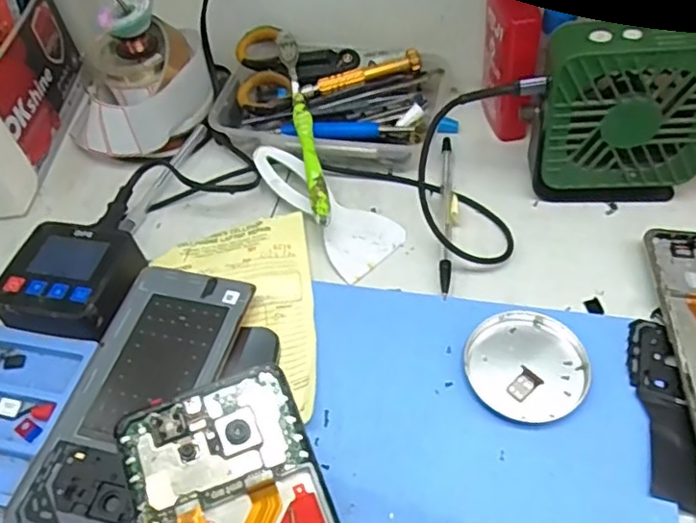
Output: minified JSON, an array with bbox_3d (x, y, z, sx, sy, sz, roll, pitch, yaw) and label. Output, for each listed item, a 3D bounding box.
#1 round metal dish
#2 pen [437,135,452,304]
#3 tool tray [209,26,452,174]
[{"bbox_3d":[0.098,0.058,0.338,0.063,0.012,0.064,-3,52,4],"label":"round metal dish"},{"bbox_3d":[0.065,-0.034,0.416,0.009,0.007,0.141,2,52,8],"label":"pen"},{"bbox_3d":[-0.016,-0.122,0.469,0.165,0.046,0.108,14,55,17],"label":"tool tray"}]

